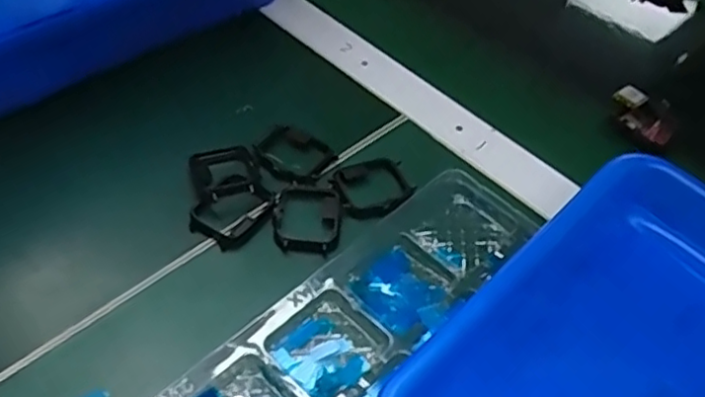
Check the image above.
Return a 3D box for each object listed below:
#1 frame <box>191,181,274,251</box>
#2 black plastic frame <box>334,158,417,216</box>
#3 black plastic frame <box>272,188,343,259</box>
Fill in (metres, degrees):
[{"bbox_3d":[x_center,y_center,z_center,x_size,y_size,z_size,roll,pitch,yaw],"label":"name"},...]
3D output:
[{"bbox_3d":[-0.067,0.006,0.369,0.036,0.021,0.045,31,50,21],"label":"frame"},{"bbox_3d":[0.012,-0.009,0.389,0.044,0.006,0.044,-15,50,-21],"label":"black plastic frame"},{"bbox_3d":[-0.026,0.011,0.370,0.039,0.009,0.045,7,46,0],"label":"black plastic frame"}]

